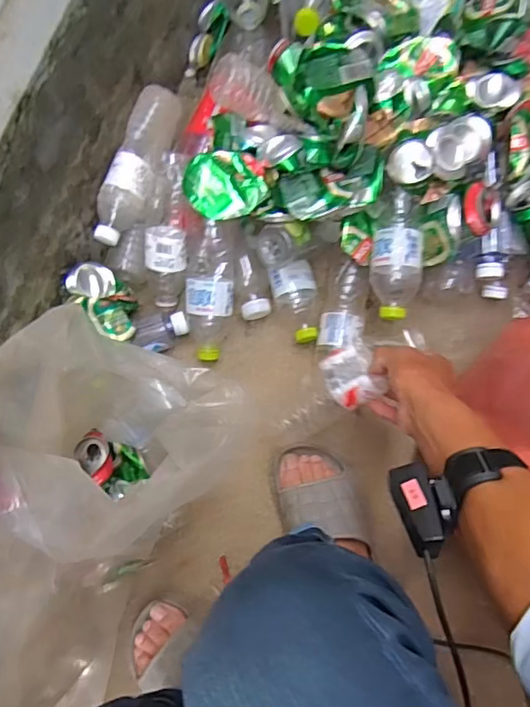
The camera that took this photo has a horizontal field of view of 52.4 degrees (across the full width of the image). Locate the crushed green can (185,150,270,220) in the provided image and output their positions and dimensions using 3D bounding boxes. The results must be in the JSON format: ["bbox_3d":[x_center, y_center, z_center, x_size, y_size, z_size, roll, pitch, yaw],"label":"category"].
[{"bbox_3d":[-0.050,-0.220,0.708,0.106,0.021,0.084,-5,91,-5],"label":"crushed green can"}]

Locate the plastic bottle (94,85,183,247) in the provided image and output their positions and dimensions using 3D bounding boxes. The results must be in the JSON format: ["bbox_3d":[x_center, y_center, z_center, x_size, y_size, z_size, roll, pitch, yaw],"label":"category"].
[{"bbox_3d":[-0.174,-0.257,0.751,0.071,0.059,0.229,17,77,6],"label":"plastic bottle"}]

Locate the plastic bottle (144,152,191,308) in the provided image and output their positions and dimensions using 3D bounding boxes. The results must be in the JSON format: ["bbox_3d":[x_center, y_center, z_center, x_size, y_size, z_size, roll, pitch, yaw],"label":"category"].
[{"bbox_3d":[-0.135,-0.168,0.751,0.064,0.052,0.218,14,119,5],"label":"plastic bottle"}]

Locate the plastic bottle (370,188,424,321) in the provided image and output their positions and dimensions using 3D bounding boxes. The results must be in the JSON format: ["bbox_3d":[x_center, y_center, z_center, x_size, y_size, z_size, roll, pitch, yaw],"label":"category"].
[{"bbox_3d":[0.175,-0.130,0.712,0.066,0.055,0.164,3,96,2],"label":"plastic bottle"}]

